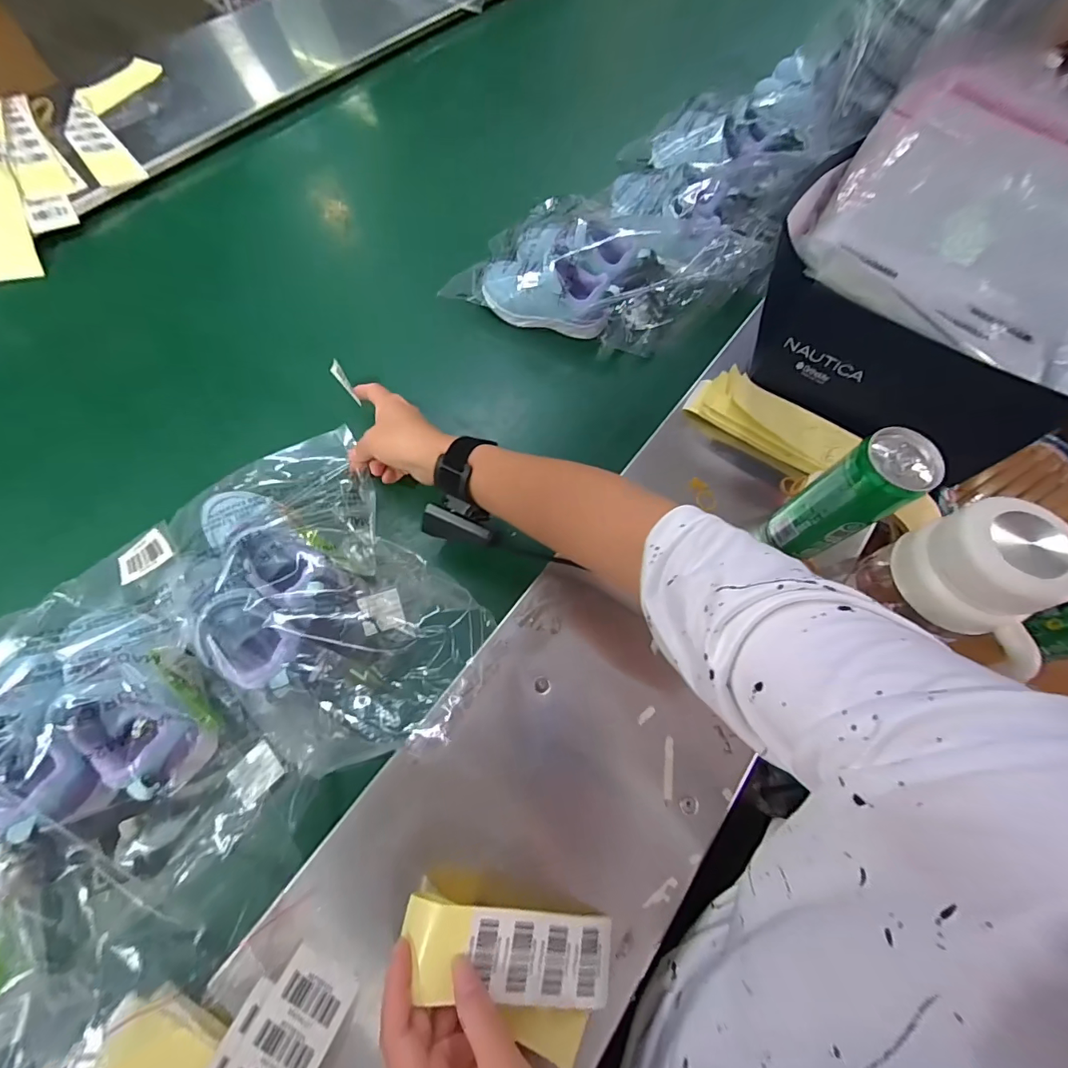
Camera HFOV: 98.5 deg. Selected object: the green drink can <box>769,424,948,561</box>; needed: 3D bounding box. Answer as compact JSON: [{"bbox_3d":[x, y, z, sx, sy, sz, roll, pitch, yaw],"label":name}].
[{"bbox_3d":[0.265,-0.027,0.397,0.051,0.144,0.053,1,67,-2],"label":"green drink can"}]

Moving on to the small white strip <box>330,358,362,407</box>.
[{"bbox_3d":[-0.211,-0.168,0.514,0.010,0.008,0.052,-35,112,-16],"label":"small white strip"}]

